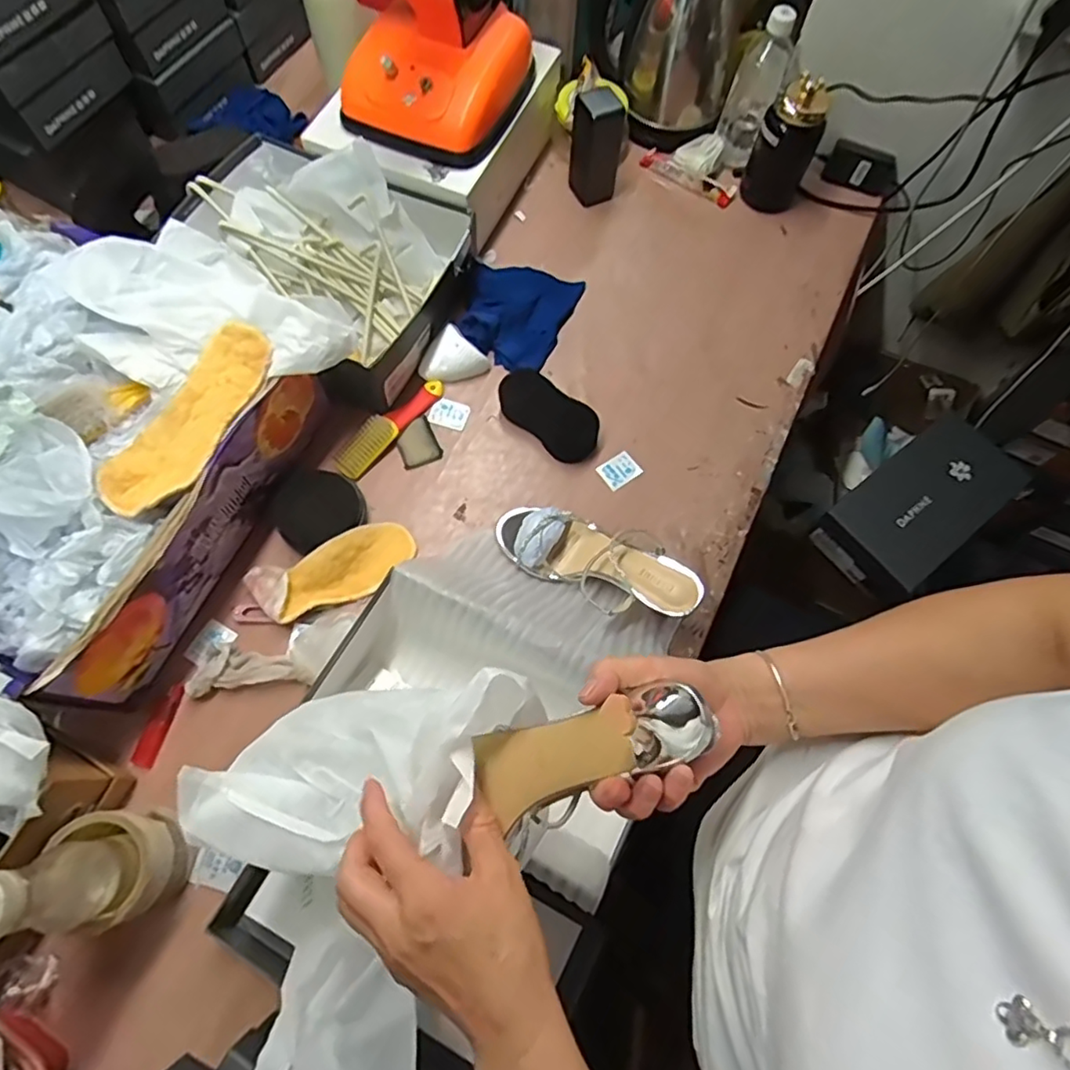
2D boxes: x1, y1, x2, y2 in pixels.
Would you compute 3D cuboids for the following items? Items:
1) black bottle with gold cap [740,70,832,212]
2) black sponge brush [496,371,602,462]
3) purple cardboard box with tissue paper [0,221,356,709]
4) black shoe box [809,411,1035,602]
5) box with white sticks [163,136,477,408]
[{"bbox_3d":[0.335,-0.520,0.820,0.080,0.150,0.066,26,70,7],"label":"black bottle with gold cap"},{"bbox_3d":[0.017,-0.143,0.728,0.124,0.038,0.056,39,72,11],"label":"black sponge brush"},{"bbox_3d":[-0.429,-0.089,0.593,0.328,0.170,0.412,25,70,7],"label":"purple cardboard box with tissue paper"},{"bbox_3d":[0.596,-0.051,0.957,0.297,0.099,0.164,-35,75,-15],"label":"black shoe box"},{"bbox_3d":[-0.257,-0.338,0.741,0.334,0.099,0.249,29,71,8],"label":"box with white sticks"}]

